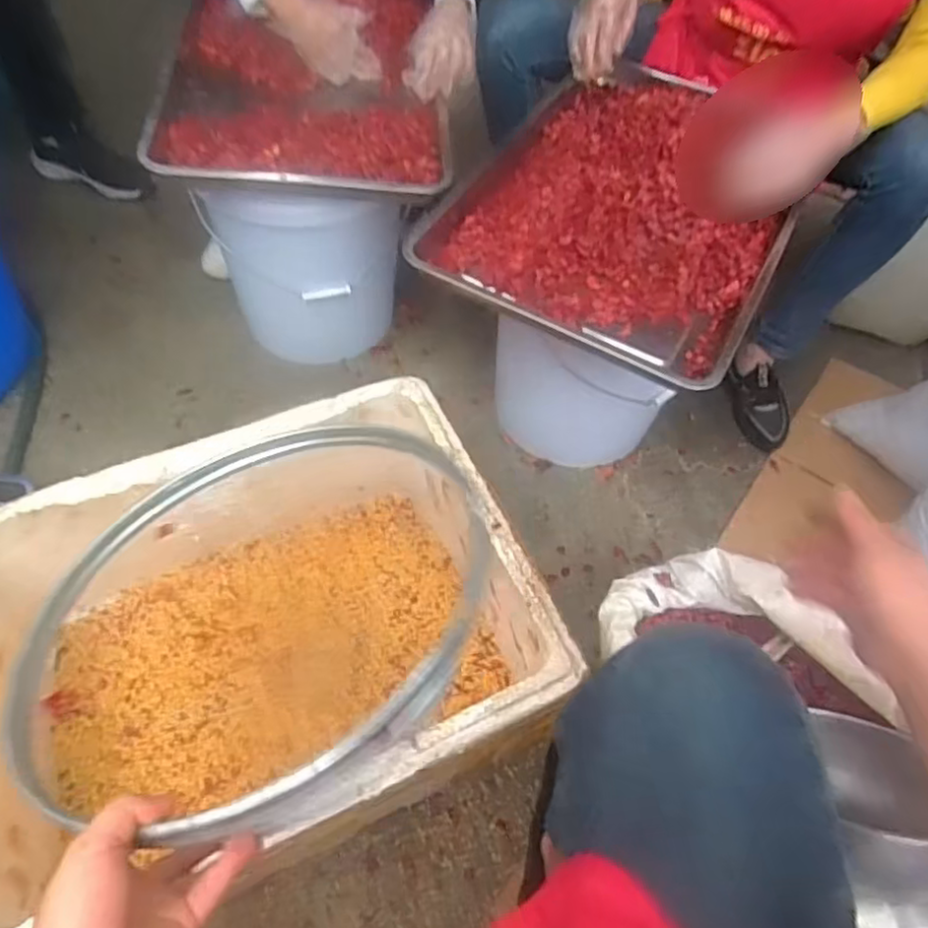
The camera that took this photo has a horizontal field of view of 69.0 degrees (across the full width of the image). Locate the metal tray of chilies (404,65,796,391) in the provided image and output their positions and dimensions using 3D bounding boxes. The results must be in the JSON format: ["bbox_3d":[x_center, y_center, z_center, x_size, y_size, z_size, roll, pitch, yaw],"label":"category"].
[{"bbox_3d":[0.217,-0.362,0.899,0.408,0.074,0.567,27,59,13],"label":"metal tray of chilies"}]

